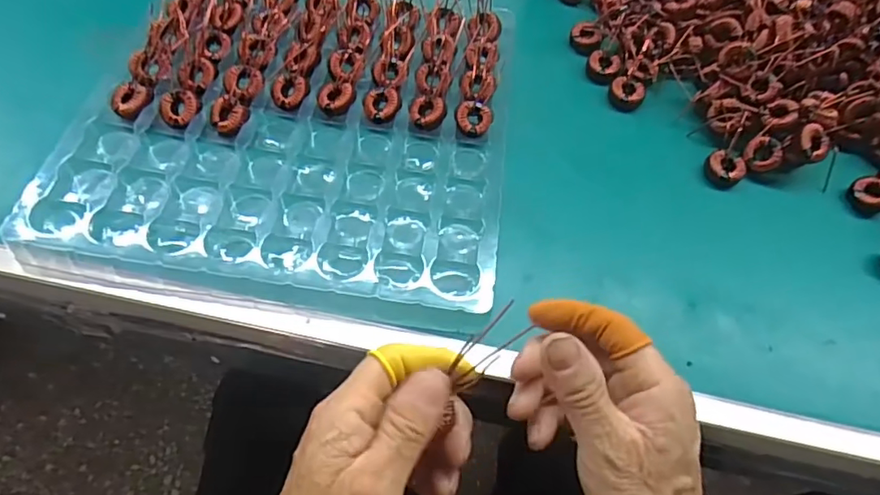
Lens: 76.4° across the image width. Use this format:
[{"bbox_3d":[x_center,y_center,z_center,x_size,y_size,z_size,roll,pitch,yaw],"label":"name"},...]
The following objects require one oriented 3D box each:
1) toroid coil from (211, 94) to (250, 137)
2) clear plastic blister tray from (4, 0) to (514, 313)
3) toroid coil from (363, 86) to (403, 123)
[{"bbox_3d":[-0.149,-0.093,0.394,0.023,0.015,0.030,-37,69,-24],"label":"toroid coil"},{"bbox_3d":[-0.094,-0.093,0.399,0.281,0.030,0.274,9,59,-1],"label":"clear plastic blister tray"},{"bbox_3d":[-0.042,-0.107,0.413,0.027,0.015,0.025,3,59,-5],"label":"toroid coil"}]

